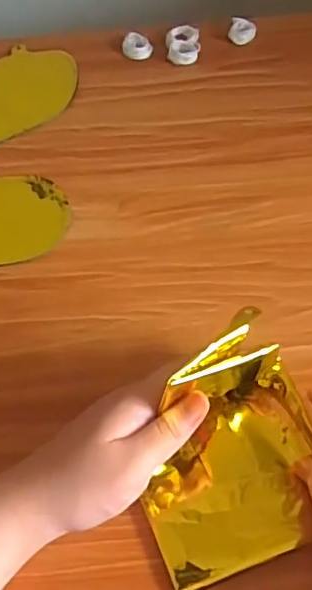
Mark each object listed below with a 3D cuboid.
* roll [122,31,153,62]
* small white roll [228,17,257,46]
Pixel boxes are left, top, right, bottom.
[{"bbox_3d":[-0.019,-0.260,0.593,0.031,0.012,0.028,-1,59,2],"label":"roll"},{"bbox_3d":[0.090,-0.276,0.595,0.027,0.011,0.029,7,60,7],"label":"small white roll"}]

